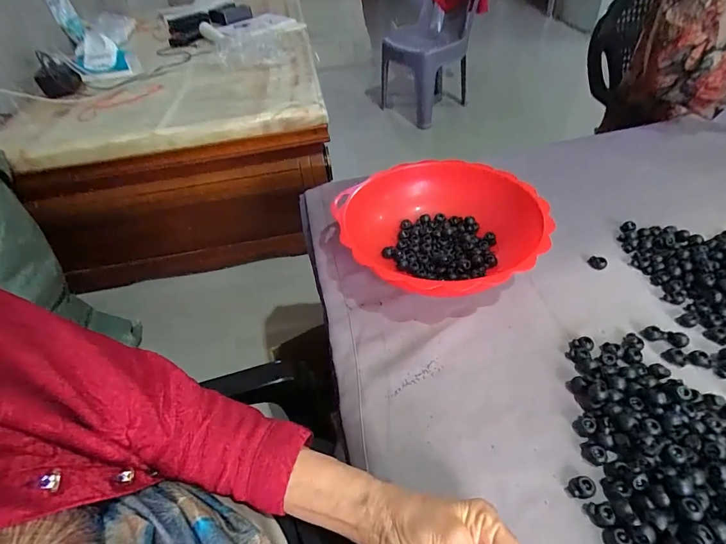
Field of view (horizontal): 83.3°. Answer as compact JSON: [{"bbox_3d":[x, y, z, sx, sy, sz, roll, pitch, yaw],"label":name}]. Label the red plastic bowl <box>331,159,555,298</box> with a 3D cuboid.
[{"bbox_3d":[0.099,-0.046,0.507,0.235,0.075,0.229,-4,43,3],"label":"red plastic bowl"}]

